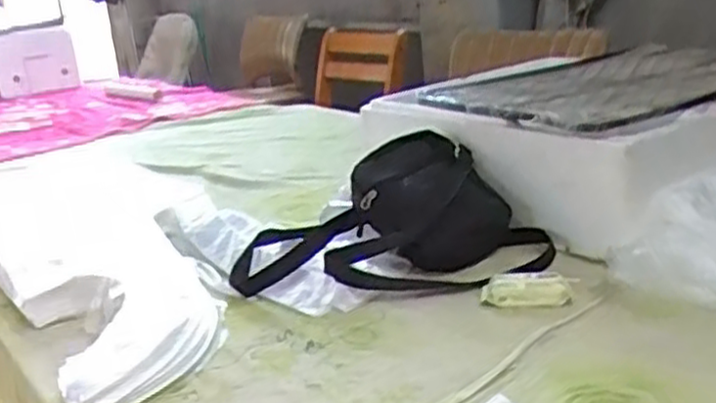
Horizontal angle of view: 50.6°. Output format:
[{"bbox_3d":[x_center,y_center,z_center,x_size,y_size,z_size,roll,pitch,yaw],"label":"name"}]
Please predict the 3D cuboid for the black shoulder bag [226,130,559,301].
[{"bbox_3d":[0.036,0.029,0.903,0.365,0.127,0.216,-11,20,-15],"label":"black shoulder bag"}]

